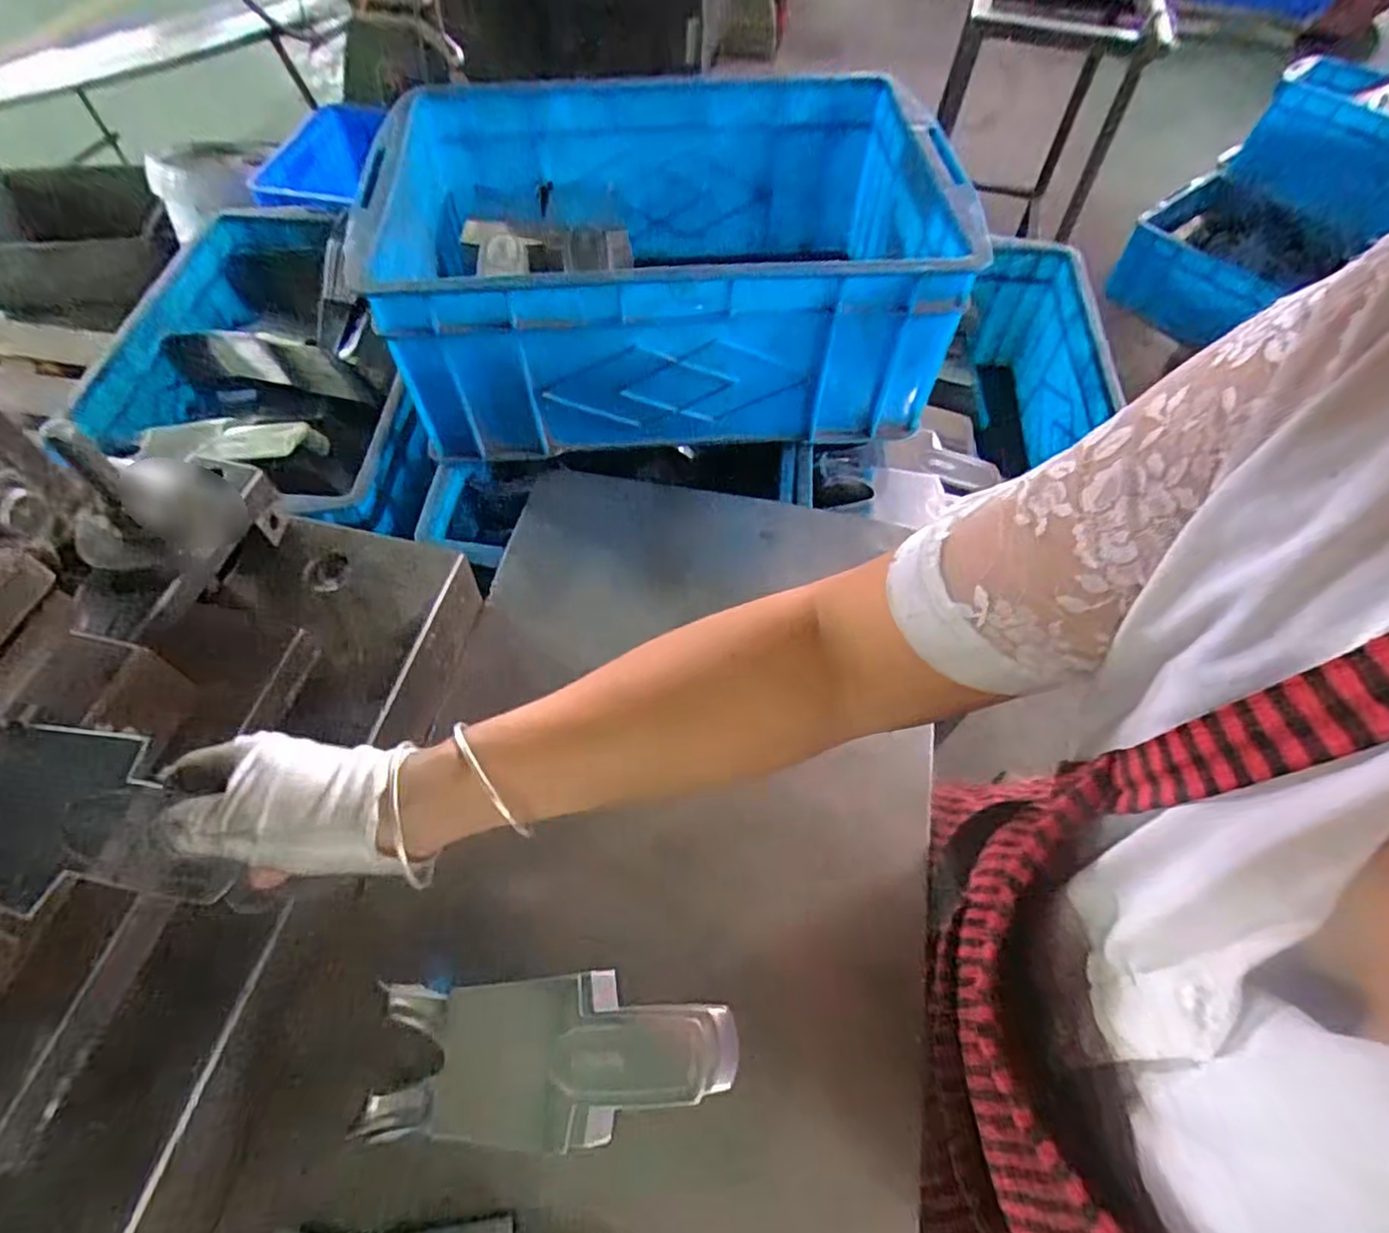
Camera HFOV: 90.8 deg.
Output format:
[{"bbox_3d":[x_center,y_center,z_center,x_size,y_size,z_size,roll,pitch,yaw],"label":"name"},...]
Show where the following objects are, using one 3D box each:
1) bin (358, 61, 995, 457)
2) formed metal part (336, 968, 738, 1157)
[{"bbox_3d":[-0.022,-0.321,0.618,0.433,0.168,0.305,-4,58,-4],"label":"bin"},{"bbox_3d":[-0.071,0.231,0.359,0.182,0.027,0.074,1,58,-1],"label":"formed metal part"}]

